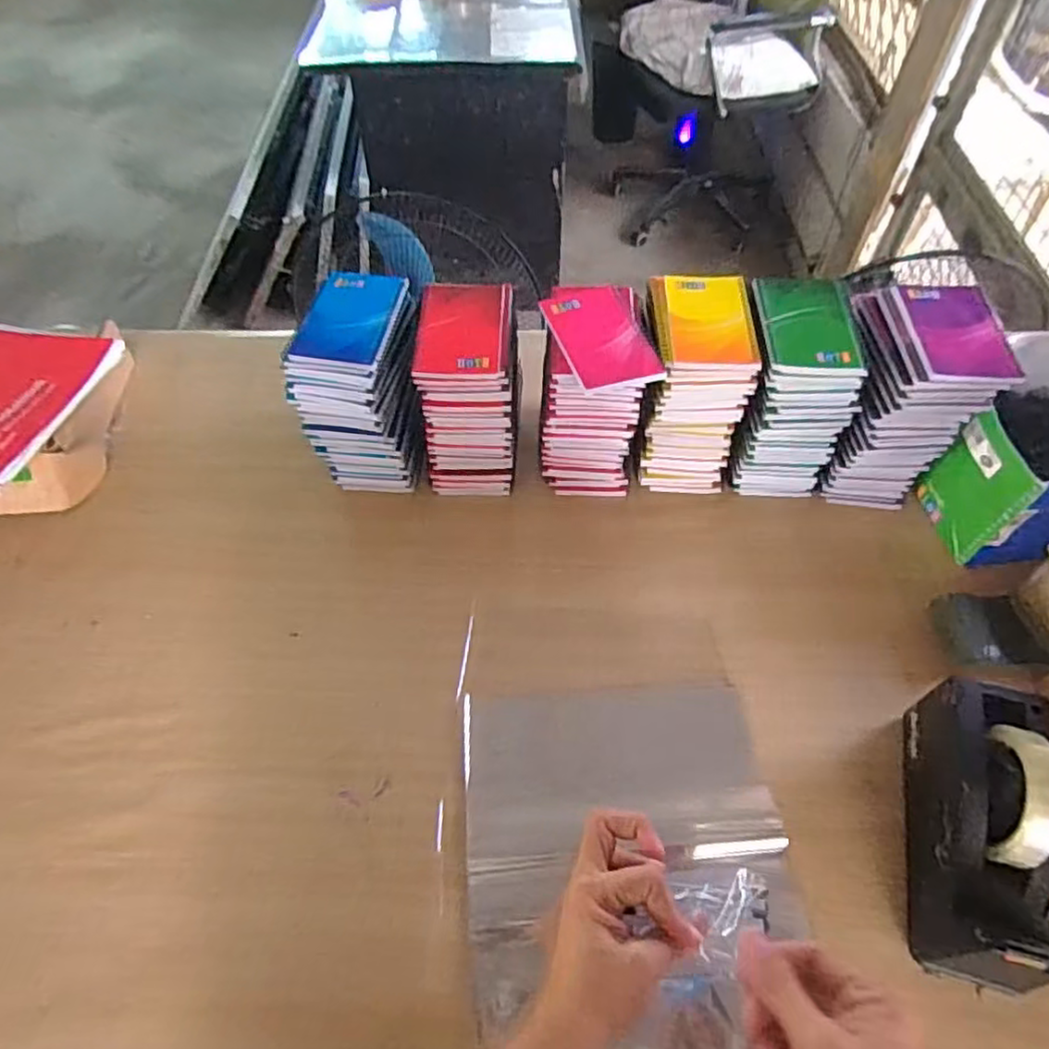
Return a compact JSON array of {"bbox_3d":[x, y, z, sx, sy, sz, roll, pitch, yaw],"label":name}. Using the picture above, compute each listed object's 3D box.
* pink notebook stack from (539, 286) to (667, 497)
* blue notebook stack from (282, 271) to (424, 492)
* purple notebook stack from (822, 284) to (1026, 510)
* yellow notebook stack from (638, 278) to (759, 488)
[{"bbox_3d":[0.071,-0.124,0.708,0.106,0.188,0.120,-4,54,-2],"label":"pink notebook stack"},{"bbox_3d":[-0.169,-0.134,0.724,0.105,0.205,0.118,7,54,6],"label":"blue notebook stack"},{"bbox_3d":[0.392,-0.128,0.727,0.124,0.215,0.137,-2,55,-1],"label":"purple notebook stack"},{"bbox_3d":[0.174,-0.147,0.723,0.099,0.195,0.132,-2,54,0],"label":"yellow notebook stack"}]

